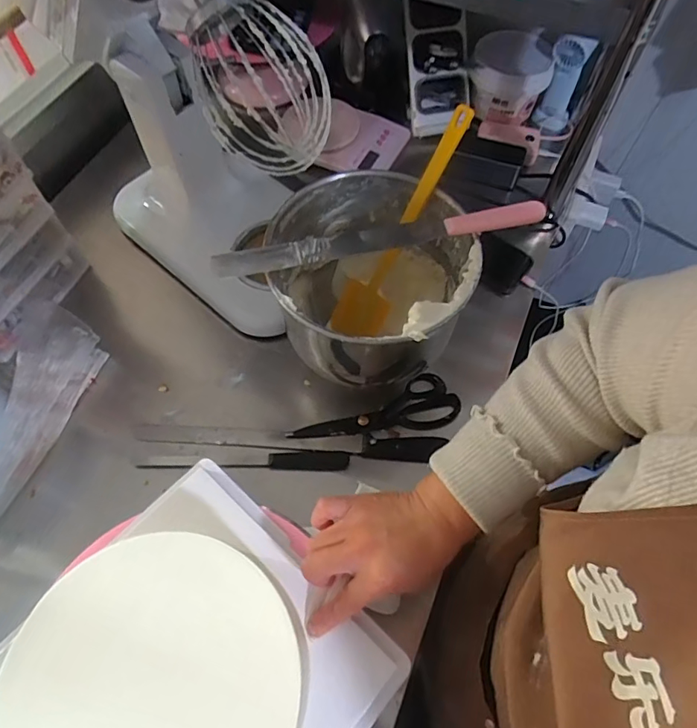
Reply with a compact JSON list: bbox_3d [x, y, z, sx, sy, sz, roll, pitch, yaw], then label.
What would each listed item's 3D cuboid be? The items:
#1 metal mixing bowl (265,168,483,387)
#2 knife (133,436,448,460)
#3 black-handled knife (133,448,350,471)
[{"bbox_3d":[0.028,-0.080,0.616,0.213,0.190,0.224,0,62,0],"label":"metal mixing bowl"},{"bbox_3d":[-0.078,0.097,0.646,0.387,0.014,0.031,3,62,1],"label":"knife"},{"bbox_3d":[-0.136,0.118,0.636,0.268,0.009,0.025,1,62,0],"label":"black-handled knife"}]

